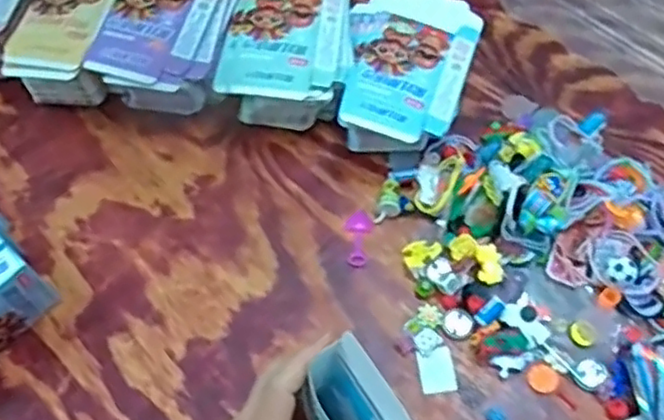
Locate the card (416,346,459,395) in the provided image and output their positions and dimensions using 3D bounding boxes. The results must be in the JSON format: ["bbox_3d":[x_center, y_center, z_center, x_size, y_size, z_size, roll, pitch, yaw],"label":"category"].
[{"bbox_3d":[0.075,0.115,0.484,0.025,0.004,0.031,-9,60,-6],"label":"card"}]

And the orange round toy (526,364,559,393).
[{"bbox_3d":[0.150,0.119,0.480,0.021,0.004,0.020,0,60,-1],"label":"orange round toy"}]

